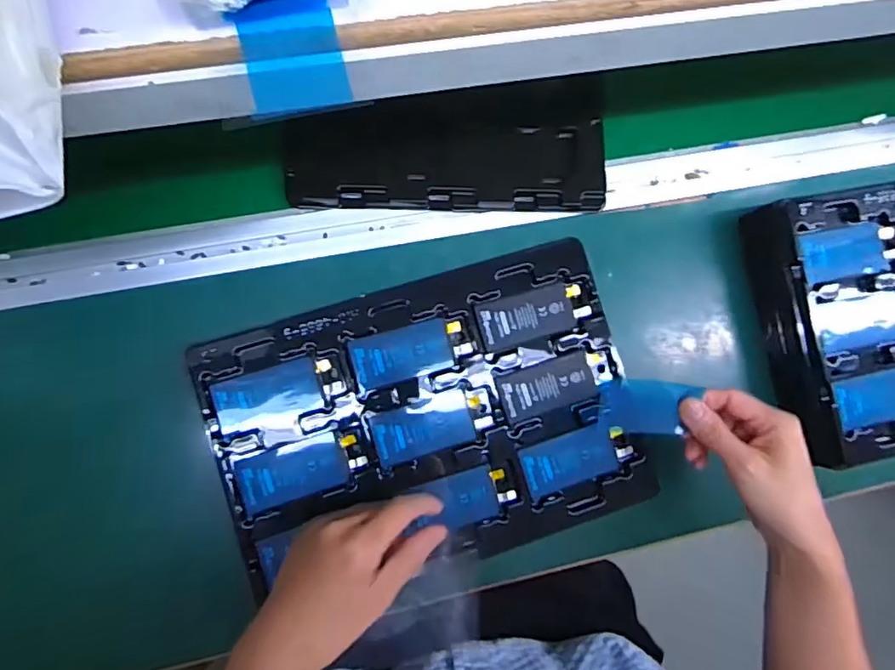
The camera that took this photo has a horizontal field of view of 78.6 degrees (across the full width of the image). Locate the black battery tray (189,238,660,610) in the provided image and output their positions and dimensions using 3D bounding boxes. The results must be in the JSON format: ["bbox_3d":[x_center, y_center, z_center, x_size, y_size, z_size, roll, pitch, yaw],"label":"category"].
[{"bbox_3d":[-0.011,0.071,0.454,0.328,0.030,0.227,-17,88,-8],"label":"black battery tray"}]

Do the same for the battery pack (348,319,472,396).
[{"bbox_3d":[-0.031,0.014,0.448,0.095,0.004,0.041,-16,88,-8],"label":"battery pack"}]

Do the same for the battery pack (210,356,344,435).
[{"bbox_3d":[-0.134,0.048,0.430,0.091,0.005,0.045,-16,88,-8],"label":"battery pack"}]

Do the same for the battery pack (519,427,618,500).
[{"bbox_3d":[0.103,0.107,0.458,0.080,0.004,0.040,-14,87,-8],"label":"battery pack"}]

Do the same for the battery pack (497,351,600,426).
[{"bbox_3d":[0.085,0.045,0.460,0.080,0.004,0.043,-16,88,-8],"label":"battery pack"}]

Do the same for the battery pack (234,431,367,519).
[{"bbox_3d":[-0.114,0.106,0.428,0.095,0.006,0.044,-16,88,-8],"label":"battery pack"}]

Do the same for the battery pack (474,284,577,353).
[{"bbox_3d":[0.067,-0.015,0.463,0.084,0.004,0.041,-14,87,-8],"label":"battery pack"}]

